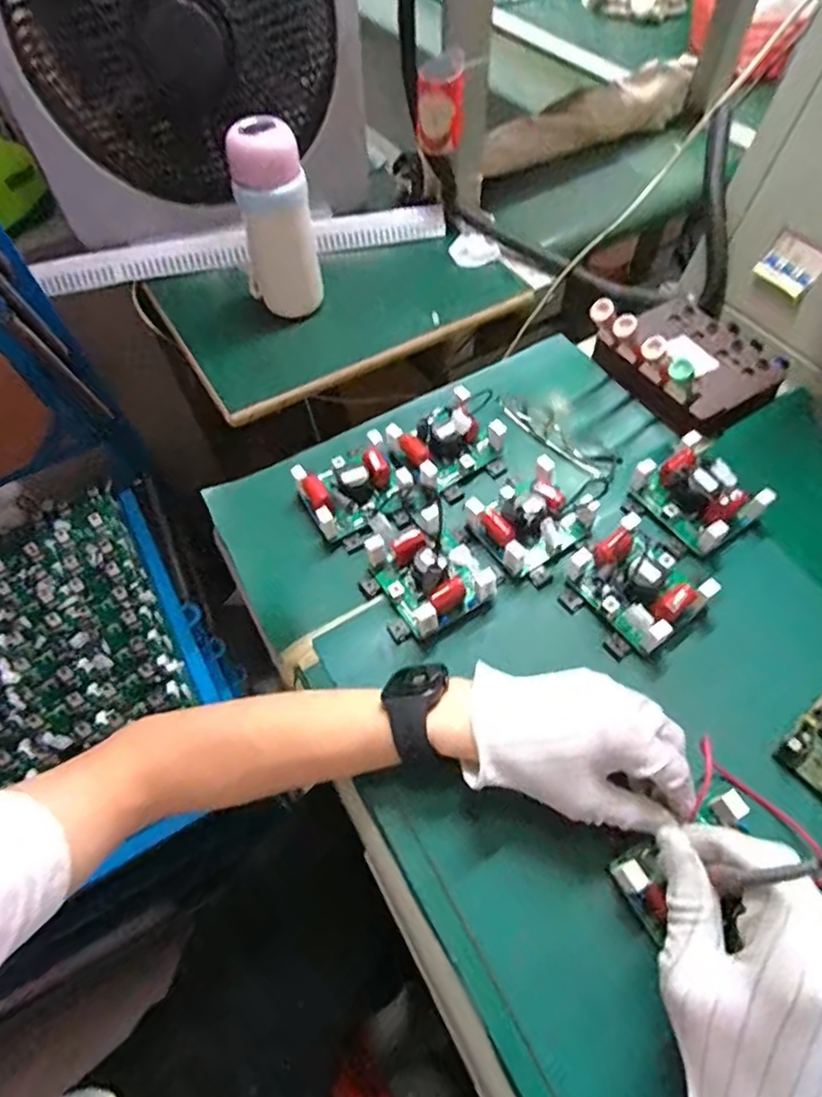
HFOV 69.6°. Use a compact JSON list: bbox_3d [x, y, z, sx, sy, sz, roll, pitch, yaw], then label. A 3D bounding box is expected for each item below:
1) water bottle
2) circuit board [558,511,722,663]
[{"bbox_3d":[-0.142,-0.329,0.607,0.081,0.179,0.076,-15,58,-6],"label":"water bottle"},{"bbox_3d":[0.170,0.024,0.439,0.097,0.036,0.088,-33,61,-16],"label":"circuit board"}]

